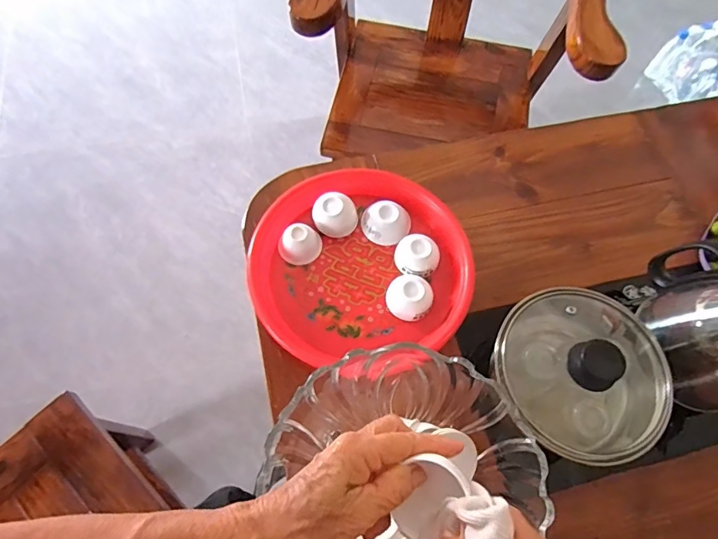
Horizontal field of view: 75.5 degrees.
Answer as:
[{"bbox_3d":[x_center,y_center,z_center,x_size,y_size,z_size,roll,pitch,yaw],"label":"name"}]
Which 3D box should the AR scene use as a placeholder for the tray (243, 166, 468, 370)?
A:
[{"bbox_3d":[0.000,-0.014,0.554,0.243,0.033,0.232,1,66,-2],"label":"tray"}]

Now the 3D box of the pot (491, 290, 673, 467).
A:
[{"bbox_3d":[0.210,0.106,0.459,0.160,0.123,0.155,1,66,-2],"label":"pot"}]

